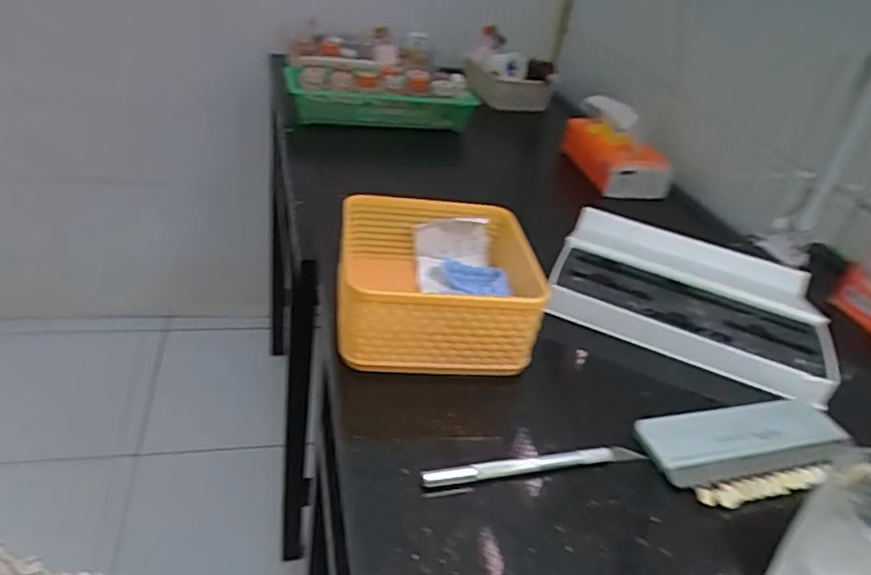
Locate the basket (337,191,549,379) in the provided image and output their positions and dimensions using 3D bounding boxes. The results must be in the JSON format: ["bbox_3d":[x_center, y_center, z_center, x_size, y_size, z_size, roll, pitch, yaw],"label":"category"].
[{"bbox_3d":[-0.002,-0.004,0.443,0.137,0.066,0.138,5,34,-6],"label":"basket"}]

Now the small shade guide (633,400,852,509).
[{"bbox_3d":[0.206,0.102,0.388,0.151,0.013,0.068,-2,33,-20],"label":"small shade guide"}]

